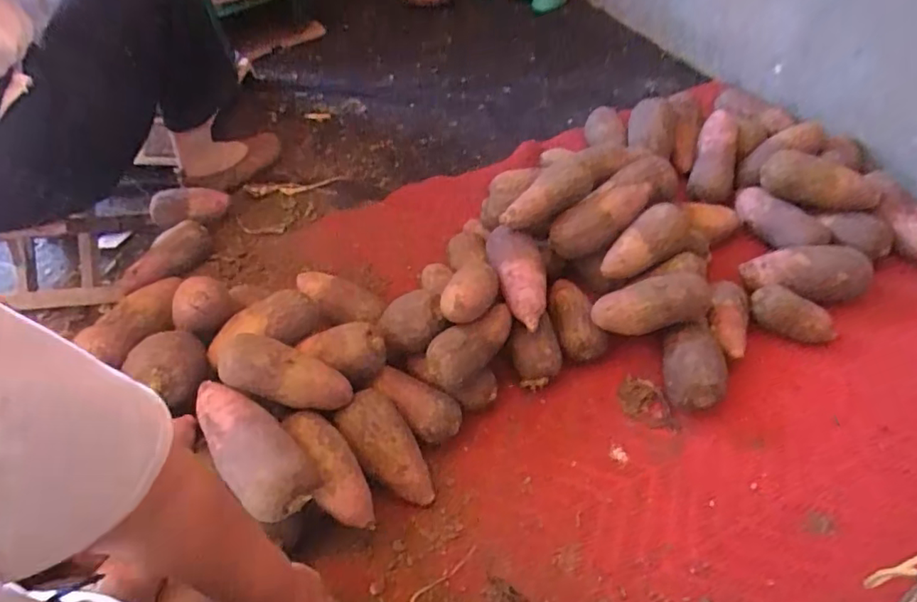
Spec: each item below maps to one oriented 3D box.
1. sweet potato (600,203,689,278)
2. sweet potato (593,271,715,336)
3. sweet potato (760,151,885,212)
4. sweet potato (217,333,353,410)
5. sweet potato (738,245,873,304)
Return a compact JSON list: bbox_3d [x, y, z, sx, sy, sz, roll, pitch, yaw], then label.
[{"bbox_3d":[0.269,-0.080,0.798,0.139,0.051,0.062,-39,52,17],"label":"sweet potato"},{"bbox_3d":[0.259,0.007,0.751,0.153,0.068,0.057,-14,51,13],"label":"sweet potato"},{"bbox_3d":[0.542,-0.176,0.833,0.157,0.062,0.054,14,55,17],"label":"sweet potato"},{"bbox_3d":[-0.198,0.087,0.652,0.153,0.049,0.055,25,49,-23],"label":"sweet potato"},{"bbox_3d":[0.505,-0.041,0.802,0.169,0.067,0.062,10,54,14],"label":"sweet potato"}]

